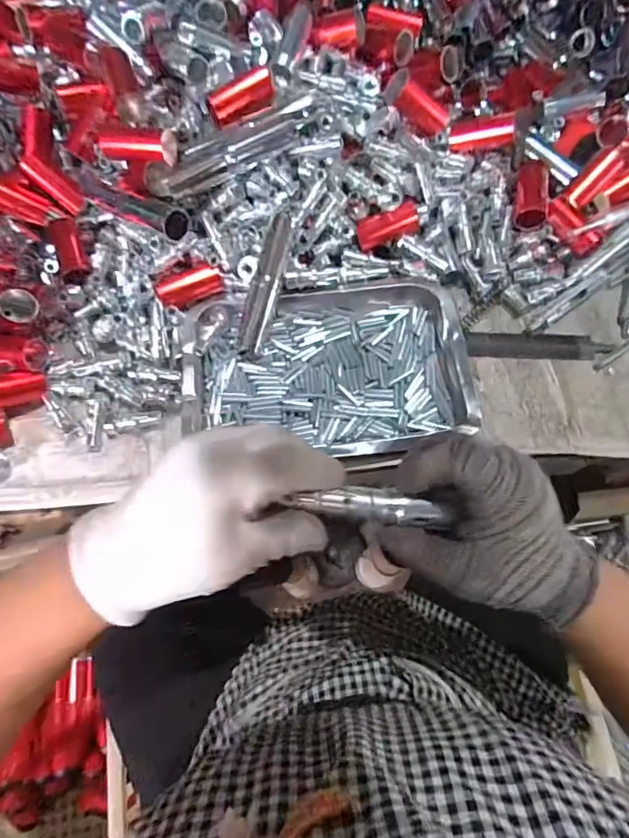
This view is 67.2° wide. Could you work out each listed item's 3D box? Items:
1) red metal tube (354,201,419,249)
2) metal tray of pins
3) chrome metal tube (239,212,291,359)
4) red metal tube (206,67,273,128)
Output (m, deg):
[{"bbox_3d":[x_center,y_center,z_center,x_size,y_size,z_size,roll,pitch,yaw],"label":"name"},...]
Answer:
[{"bbox_3d":[0.073,-0.191,0.472,0.060,0.021,0.026,-17,68,15],"label":"red metal tube"},{"bbox_3d":[0.008,-0.047,0.438,0.254,0.028,0.169,-7,68,-1],"label":"metal tray of pins"},{"bbox_3d":[-0.045,-0.120,0.436,0.024,0.019,0.127,16,96,8],"label":"chrome metal tube"},{"bbox_3d":[-0.065,-0.296,0.434,0.065,0.022,0.025,-28,70,-9],"label":"red metal tube"}]

